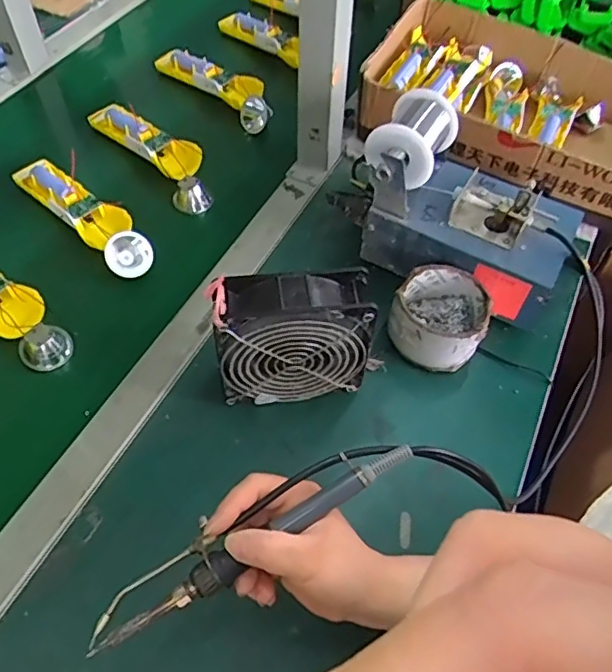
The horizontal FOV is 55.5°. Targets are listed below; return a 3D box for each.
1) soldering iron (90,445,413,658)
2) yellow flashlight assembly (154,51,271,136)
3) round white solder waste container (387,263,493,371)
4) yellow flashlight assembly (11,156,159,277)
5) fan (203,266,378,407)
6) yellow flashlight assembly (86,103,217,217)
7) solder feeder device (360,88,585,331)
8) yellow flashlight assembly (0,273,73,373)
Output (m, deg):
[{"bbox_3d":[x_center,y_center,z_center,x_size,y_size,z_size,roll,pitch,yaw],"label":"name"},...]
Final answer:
[{"bbox_3d":[-0.032,0.119,0.351,0.211,0.021,0.035,-29,59,-10],"label":"soldering iron"},{"bbox_3d":[-0.117,-0.329,0.771,0.198,0.049,0.054,36,61,22],"label":"yellow flashlight assembly"},{"bbox_3d":[0.123,-0.016,0.543,0.083,0.058,0.085,0,54,-1],"label":"round white solder waste container"},{"bbox_3d":[-0.233,-0.133,0.614,0.053,0.030,0.204,-38,63,-25],"label":"yellow flashlight assembly"},{"bbox_3d":[-0.007,0.002,0.475,0.128,0.119,0.052,-4,55,-4],"label":"fan"},{"bbox_3d":[-0.180,-0.220,0.690,0.056,0.034,0.207,-36,63,-24],"label":"yellow flashlight assembly"},{"bbox_3d":[0.152,-0.124,0.568,0.212,0.137,0.123,24,57,15],"label":"solder feeder device"},{"bbox_3d":[-0.299,-0.037,0.556,0.192,0.034,0.047,34,61,21],"label":"yellow flashlight assembly"}]

